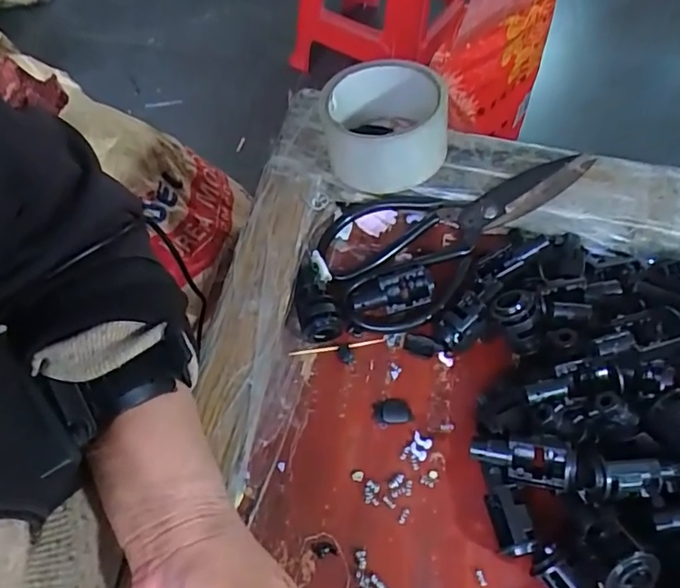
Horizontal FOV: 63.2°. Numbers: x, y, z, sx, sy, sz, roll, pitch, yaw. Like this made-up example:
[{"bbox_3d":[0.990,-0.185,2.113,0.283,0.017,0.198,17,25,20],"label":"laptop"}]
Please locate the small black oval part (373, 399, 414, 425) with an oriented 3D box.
[{"bbox_3d":[0.032,0.071,0.335,0.023,0.004,0.015,4,58,-2],"label":"small black oval part"}]

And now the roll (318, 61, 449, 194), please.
[{"bbox_3d":[0.031,-0.121,0.391,0.090,0.059,0.079,17,58,6],"label":"roll"}]

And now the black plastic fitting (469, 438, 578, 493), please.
[{"bbox_3d":[0.097,0.088,0.295,0.053,0.021,0.020,10,56,18],"label":"black plastic fitting"}]

